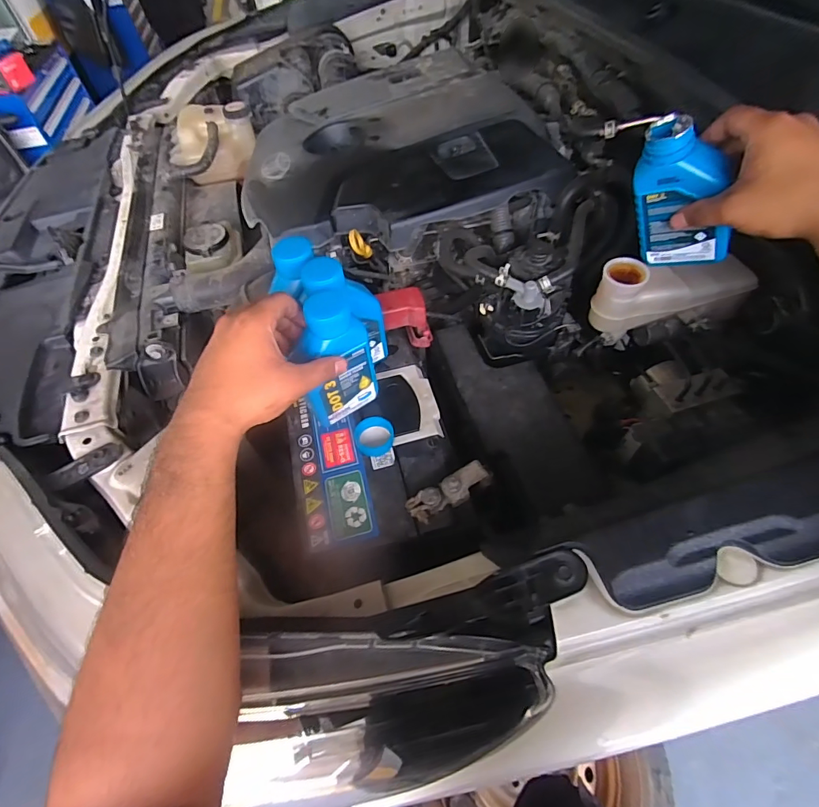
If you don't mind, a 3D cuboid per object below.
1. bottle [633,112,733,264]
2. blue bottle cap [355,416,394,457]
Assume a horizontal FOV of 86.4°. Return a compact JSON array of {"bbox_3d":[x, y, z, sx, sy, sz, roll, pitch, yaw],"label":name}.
[{"bbox_3d":[0.253,-0.192,0.405,0.071,0.137,0.042,9,57,43],"label":"bottle"},{"bbox_3d":[-0.036,0.034,0.462,0.039,0.016,0.038,-2,54,3],"label":"blue bottle cap"}]

